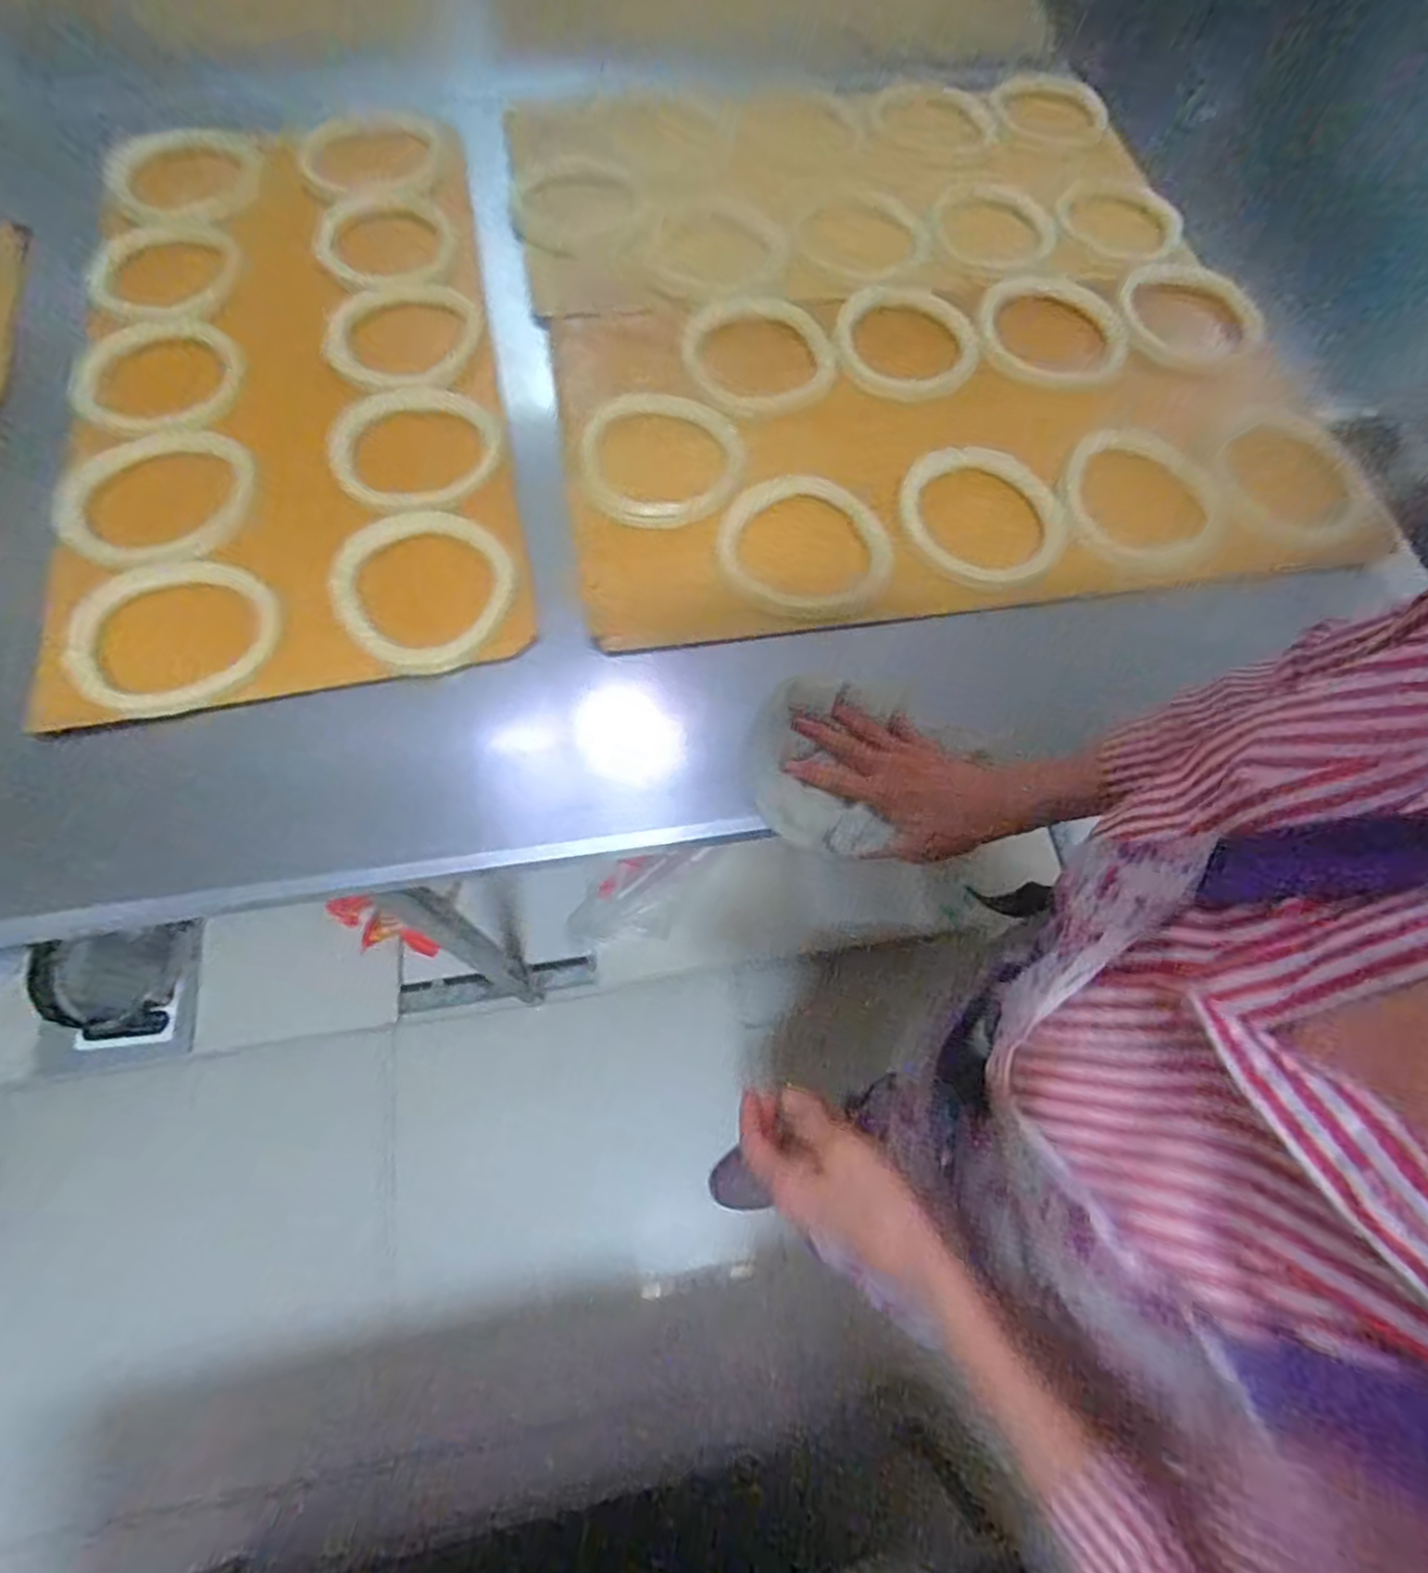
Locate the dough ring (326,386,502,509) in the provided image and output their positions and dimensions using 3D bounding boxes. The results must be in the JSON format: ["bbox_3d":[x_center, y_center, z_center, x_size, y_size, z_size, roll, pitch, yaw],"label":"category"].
[{"bbox_3d":[-0.290,-0.324,0.709,0.185,0.019,0.149,28,70,17],"label":"dough ring"}]

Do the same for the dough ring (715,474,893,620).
[{"bbox_3d":[0.087,-0.221,0.677,0.152,0.027,0.146,1,67,-2],"label":"dough ring"}]

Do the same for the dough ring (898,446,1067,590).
[{"bbox_3d":[0.256,-0.263,0.701,0.154,0.011,0.149,1,72,-2],"label":"dough ring"}]

